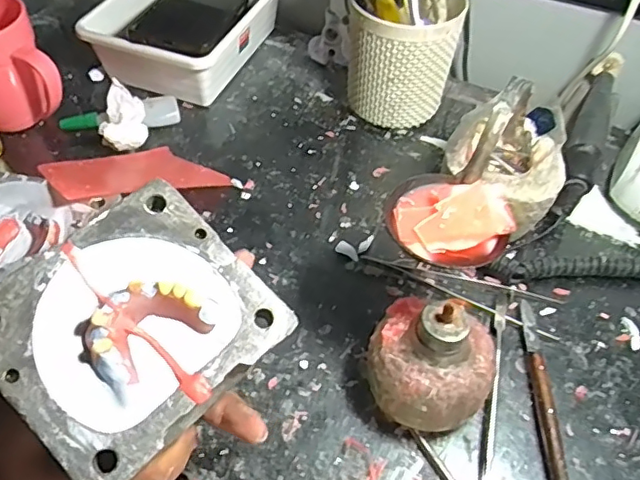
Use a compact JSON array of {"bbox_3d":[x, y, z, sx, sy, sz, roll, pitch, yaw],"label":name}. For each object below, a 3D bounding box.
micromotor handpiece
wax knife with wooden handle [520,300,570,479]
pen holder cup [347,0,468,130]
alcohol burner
[{"bbox_3d":[0.228,-0.089,0.472,0.030,0.023,0.174,22,55,15],"label":"micromotor handpiece"},{"bbox_3d":[0.143,0.114,0.350,0.012,0.012,0.170,3,52,1],"label":"wax knife with wooden handle"},{"bbox_3d":[0.079,-0.168,0.513,0.084,0.113,0.091,1,52,-1],"label":"pen holder cup"},{"bbox_3d":[0.065,0.076,0.338,0.071,0.075,0.063,16,54,11],"label":"alcohol burner"}]

